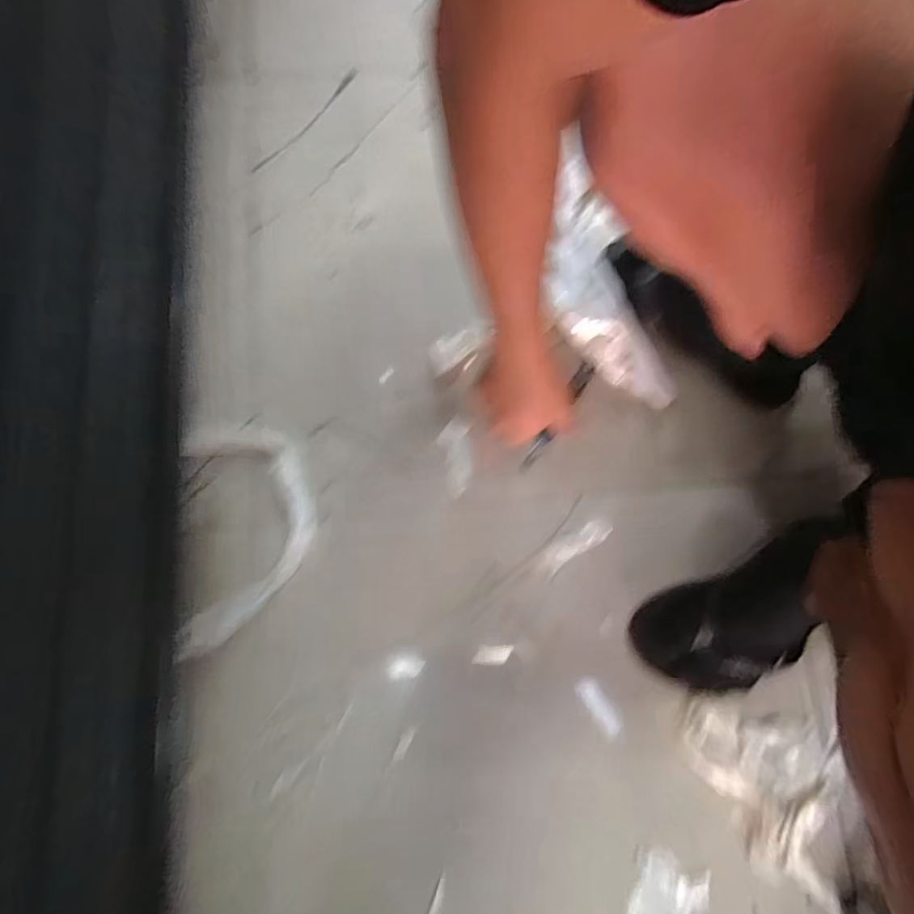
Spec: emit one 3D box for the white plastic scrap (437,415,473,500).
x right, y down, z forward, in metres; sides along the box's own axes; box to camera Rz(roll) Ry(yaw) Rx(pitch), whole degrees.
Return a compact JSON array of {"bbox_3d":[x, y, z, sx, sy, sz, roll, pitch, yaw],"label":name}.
[{"bbox_3d":[-0.002,-0.001,0.598,0.038,0.005,0.091,2,88,0],"label":"white plastic scrap"}]

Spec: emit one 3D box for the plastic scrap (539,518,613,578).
[{"bbox_3d":[0.133,0.099,0.580,0.091,0.004,0.029,-33,81,-7],"label":"plastic scrap"}]

